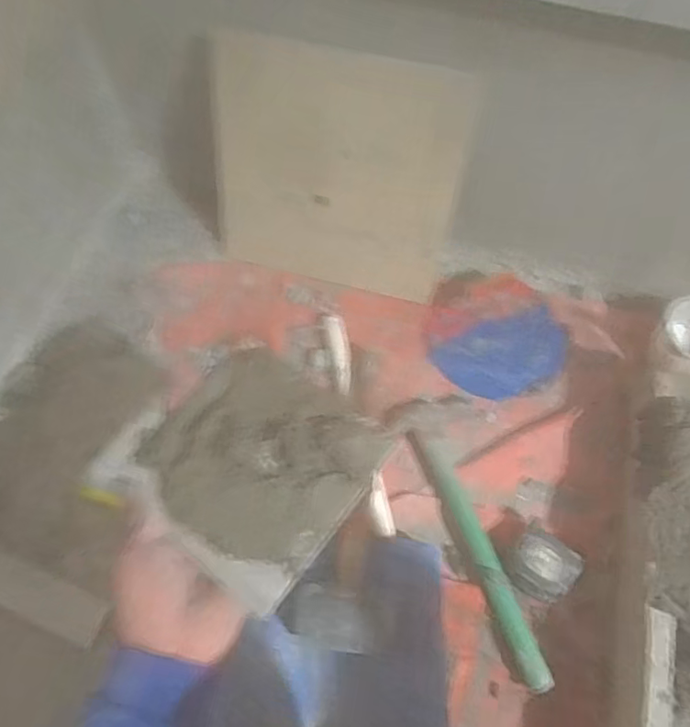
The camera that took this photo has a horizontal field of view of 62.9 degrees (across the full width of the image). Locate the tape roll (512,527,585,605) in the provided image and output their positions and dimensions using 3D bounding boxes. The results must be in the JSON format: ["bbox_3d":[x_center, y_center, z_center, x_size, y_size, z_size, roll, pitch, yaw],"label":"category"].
[{"bbox_3d":[0.210,0.218,0.601,0.061,0.046,0.061,0,63,0],"label":"tape roll"}]

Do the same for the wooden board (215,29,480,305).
[{"bbox_3d":[-0.015,-0.230,0.699,0.305,0.274,0.015,16,33,9],"label":"wooden board"}]

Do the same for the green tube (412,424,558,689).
[{"bbox_3d":[0.143,0.202,0.615,0.028,0.029,0.281,-19,65,-10],"label":"green tube"}]

